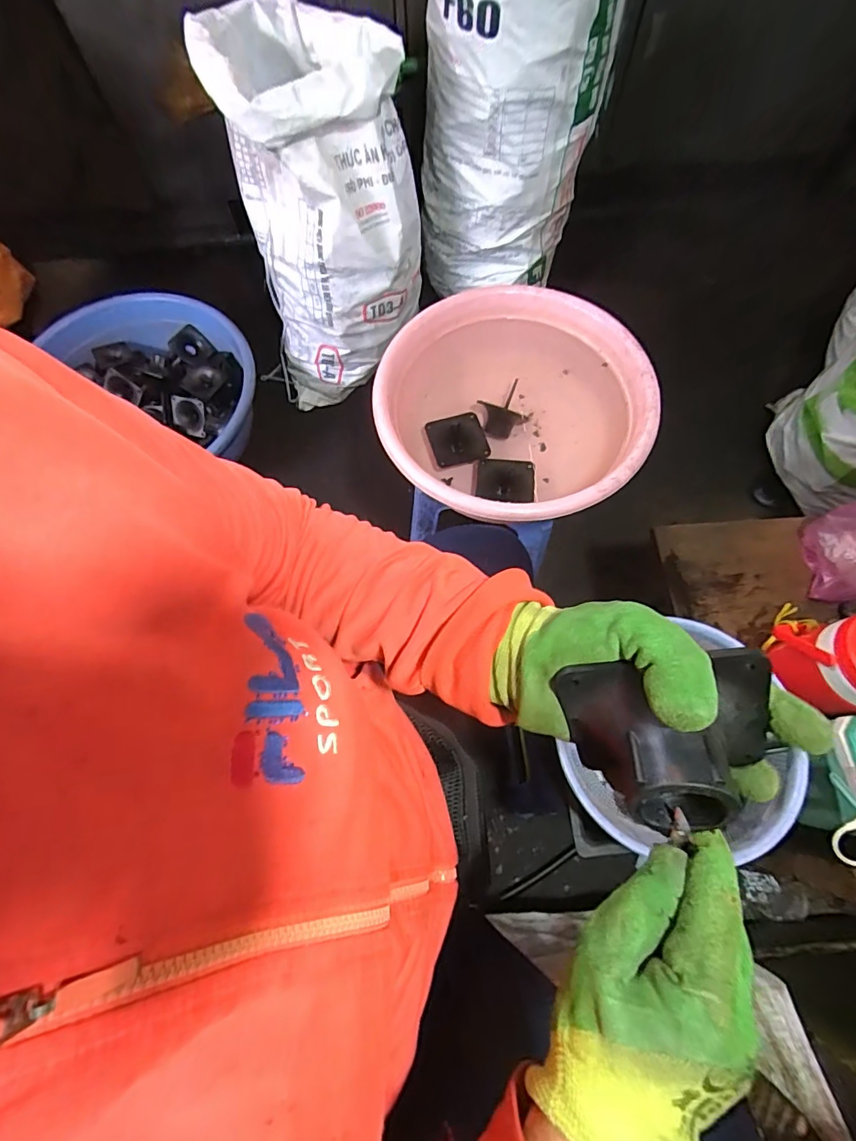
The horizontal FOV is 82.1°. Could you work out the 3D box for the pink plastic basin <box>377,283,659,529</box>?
[{"bbox_3d":[0.138,-0.257,0.807,0.408,0.124,0.417,0,70,0],"label":"pink plastic basin"}]

